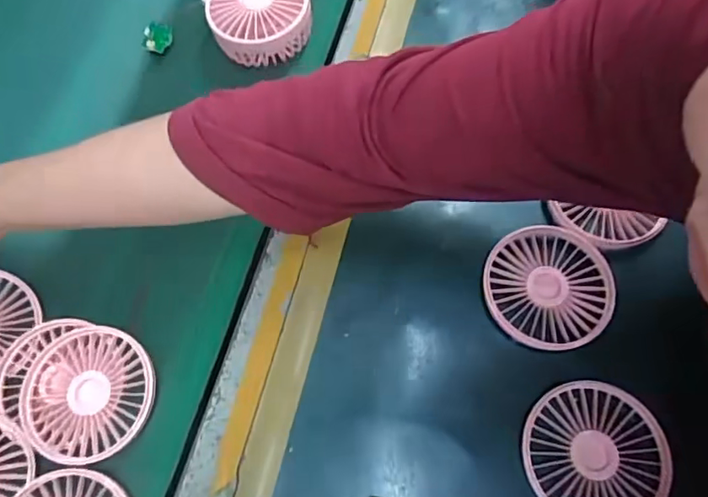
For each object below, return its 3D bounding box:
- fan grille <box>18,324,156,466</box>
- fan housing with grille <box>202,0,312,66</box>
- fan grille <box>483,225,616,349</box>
[{"bbox_3d":[-0.182,0.098,0.364,0.087,0.010,0.087,-1,68,3],"label":"fan grille"},{"bbox_3d":[-0.082,-0.203,0.464,0.085,0.038,0.083,-14,68,-2],"label":"fan housing with grille"},{"bbox_3d":[0.138,0.027,0.380,0.089,0.013,0.086,-8,68,1],"label":"fan grille"}]

